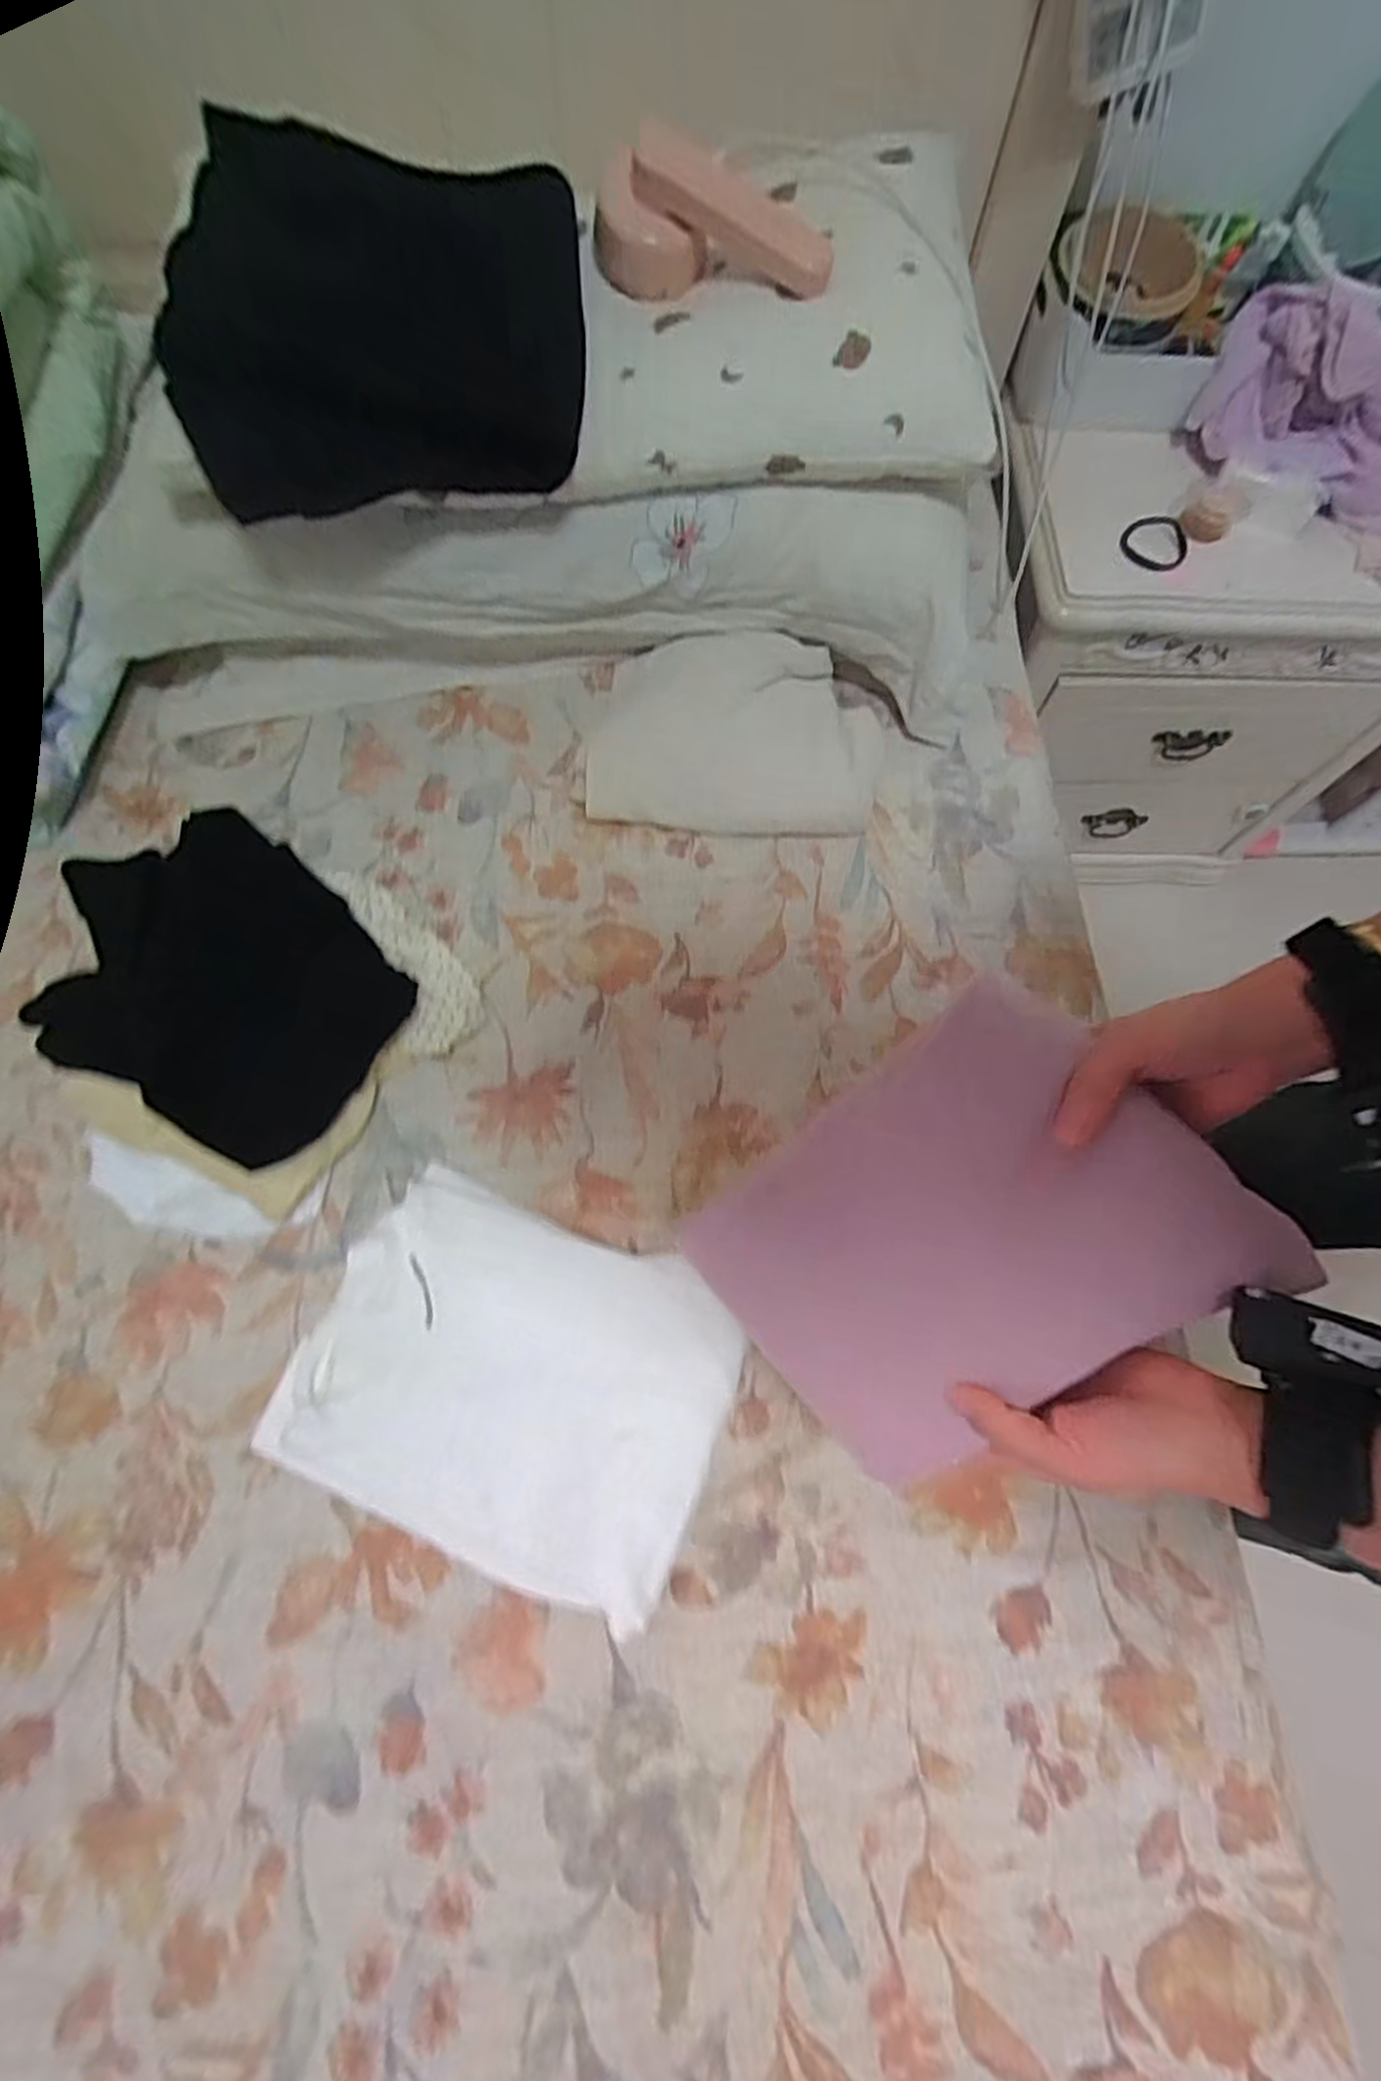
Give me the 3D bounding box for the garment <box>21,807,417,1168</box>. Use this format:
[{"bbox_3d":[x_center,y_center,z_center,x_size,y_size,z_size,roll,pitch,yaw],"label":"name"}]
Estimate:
[{"bbox_3d":[-0.324,-0.044,0.535,0.241,0.069,0.186,31,73,10],"label":"garment"}]

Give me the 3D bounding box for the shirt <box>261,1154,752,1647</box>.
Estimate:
[{"bbox_3d":[-0.114,0.219,0.506,0.261,0.037,0.200,21,71,6],"label":"shirt"}]

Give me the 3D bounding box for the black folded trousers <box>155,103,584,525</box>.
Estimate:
[{"bbox_3d":[-0.195,-0.477,0.502,0.236,0.106,0.220,-4,70,-2],"label":"black folded trousers"}]

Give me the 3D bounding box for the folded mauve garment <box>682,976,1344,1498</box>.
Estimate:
[{"bbox_3d":[0.141,0.103,0.403,0.228,0.025,0.189,-43,87,12],"label":"folded mauve garment"}]

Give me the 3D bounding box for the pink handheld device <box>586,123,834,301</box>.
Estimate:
[{"bbox_3d":[0.016,-0.547,0.522,0.162,0.075,0.053,17,71,5],"label":"pink handheld device"}]

